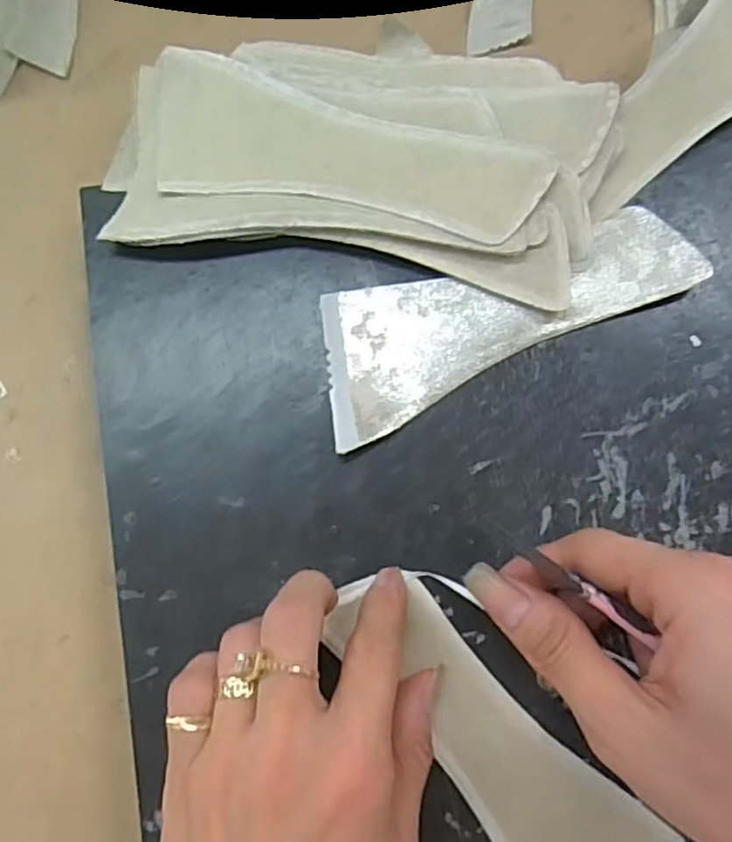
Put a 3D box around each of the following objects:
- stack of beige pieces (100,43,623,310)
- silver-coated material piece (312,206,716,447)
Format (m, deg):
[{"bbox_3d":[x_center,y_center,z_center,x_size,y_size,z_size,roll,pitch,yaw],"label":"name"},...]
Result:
[{"bbox_3d":[0.000,-0.107,0.270,0.190,0.021,0.099,8,81,0],"label":"stack of beige pieces"},{"bbox_3d":[0.053,-0.045,0.269,0.154,0.009,0.056,-23,83,-5],"label":"silver-coated material piece"}]

